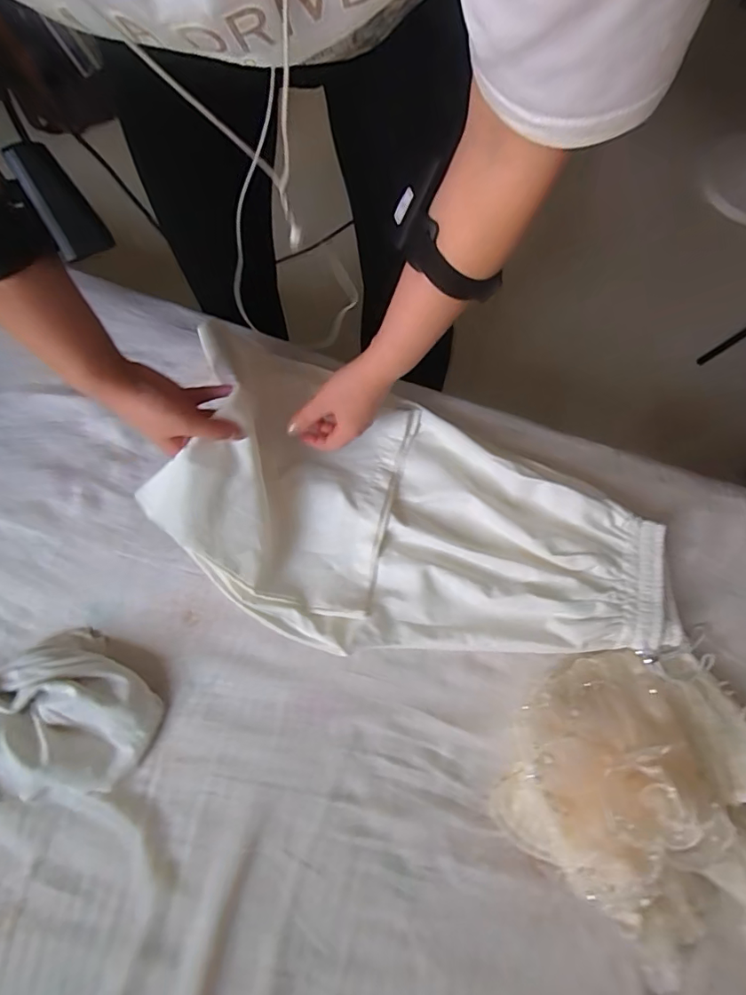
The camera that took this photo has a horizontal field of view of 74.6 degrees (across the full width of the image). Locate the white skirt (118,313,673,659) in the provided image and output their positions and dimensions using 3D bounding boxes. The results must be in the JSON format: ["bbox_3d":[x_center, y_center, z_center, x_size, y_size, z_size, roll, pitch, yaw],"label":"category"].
[{"bbox_3d":[0.033,0.031,0.503,0.521,0.117,0.295,33,78,7],"label":"white skirt"}]

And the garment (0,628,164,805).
[{"bbox_3d":[-0.374,0.226,0.467,0.300,0.089,0.159,-15,76,-4],"label":"garment"}]

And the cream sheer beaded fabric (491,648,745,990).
[{"bbox_3d":[0.265,0.289,0.460,0.260,0.077,0.268,0,76,-1],"label":"cream sheer beaded fabric"}]

